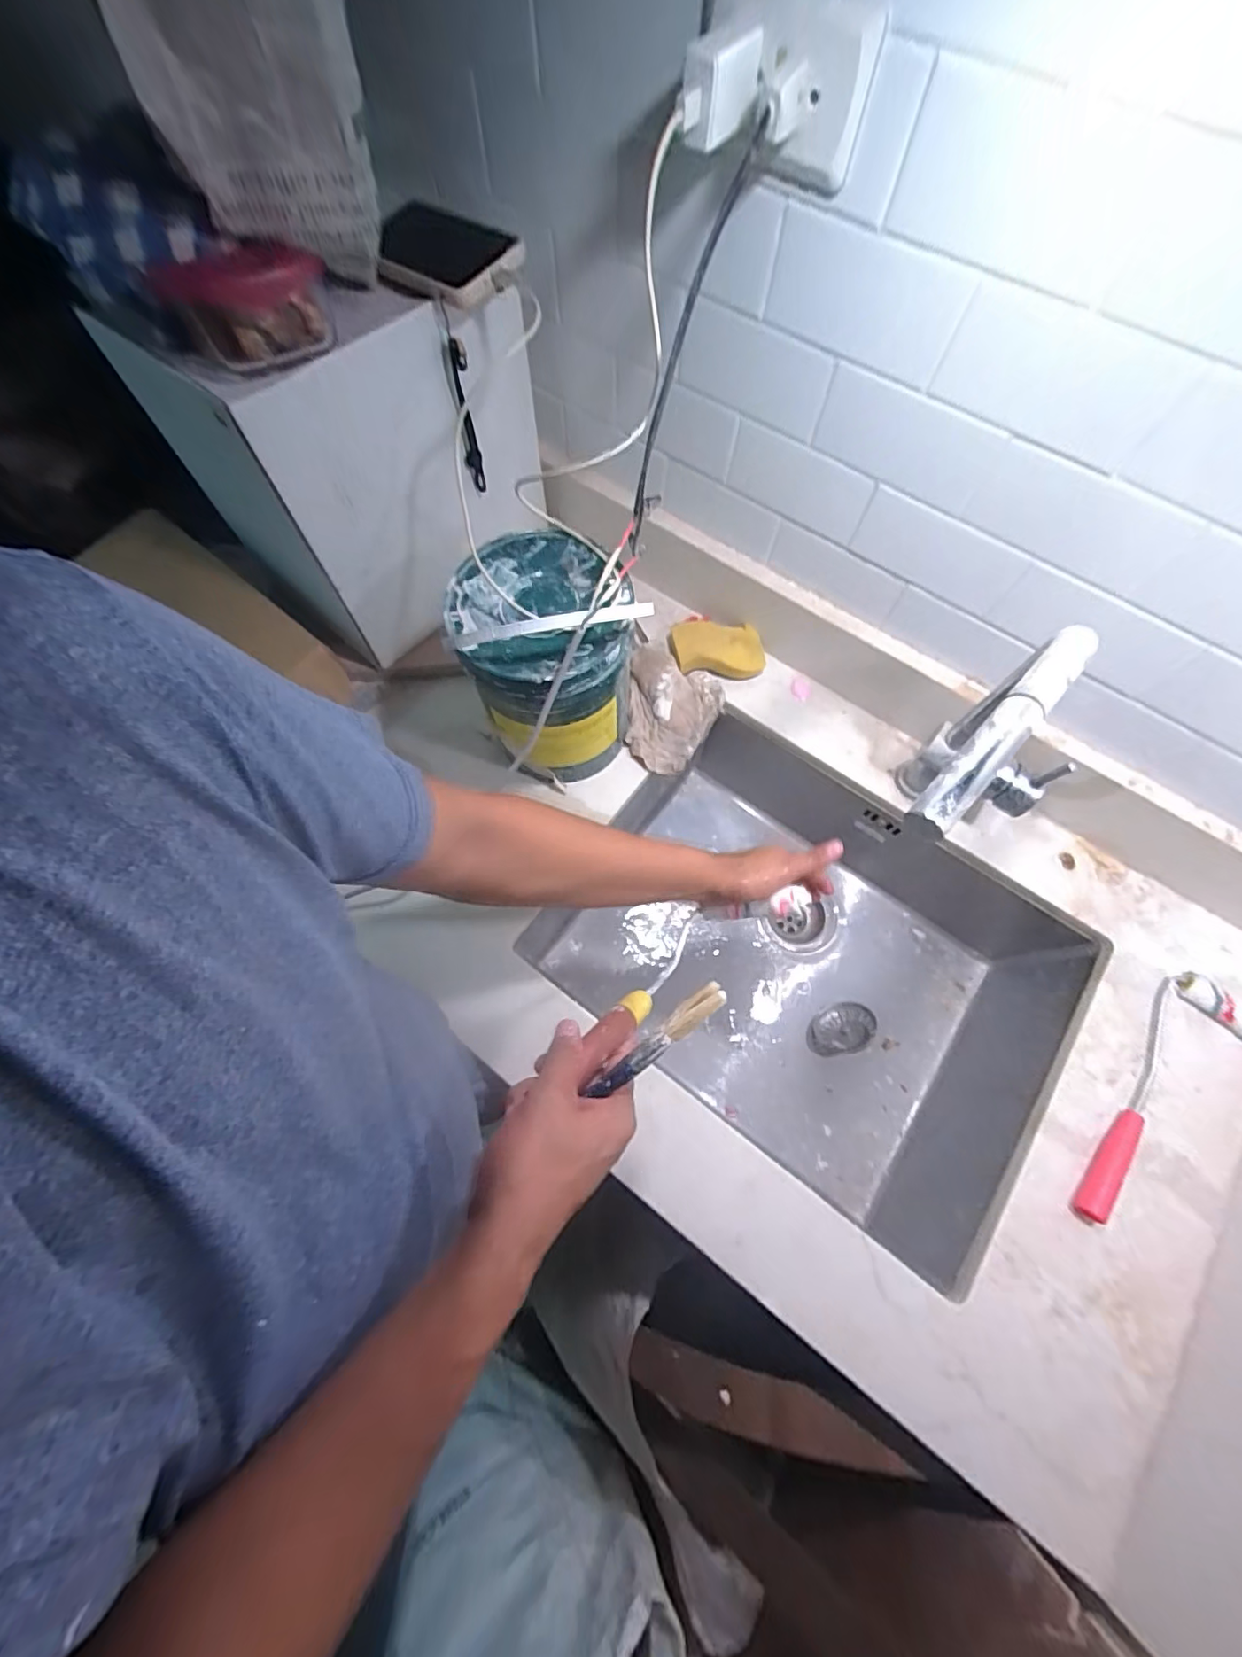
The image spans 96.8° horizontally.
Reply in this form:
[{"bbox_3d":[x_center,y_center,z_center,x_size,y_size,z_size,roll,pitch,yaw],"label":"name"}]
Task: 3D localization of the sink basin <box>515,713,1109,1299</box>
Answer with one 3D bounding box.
[{"bbox_3d":[0.242,0.157,0.747,0.565,0.217,0.408,37,74,12],"label":"sink basin"}]

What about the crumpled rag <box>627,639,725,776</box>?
[{"bbox_3d":[0.064,-0.144,0.708,0.111,0.065,0.148,21,71,7],"label":"crumpled rag"}]

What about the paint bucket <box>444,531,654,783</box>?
[{"bbox_3d":[-0.078,-0.172,0.574,0.155,0.252,0.163,0,70,0],"label":"paint bucket"}]

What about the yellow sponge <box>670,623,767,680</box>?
[{"bbox_3d":[0.125,-0.235,0.727,0.123,0.036,0.072,-2,70,-1],"label":"yellow sponge"}]

